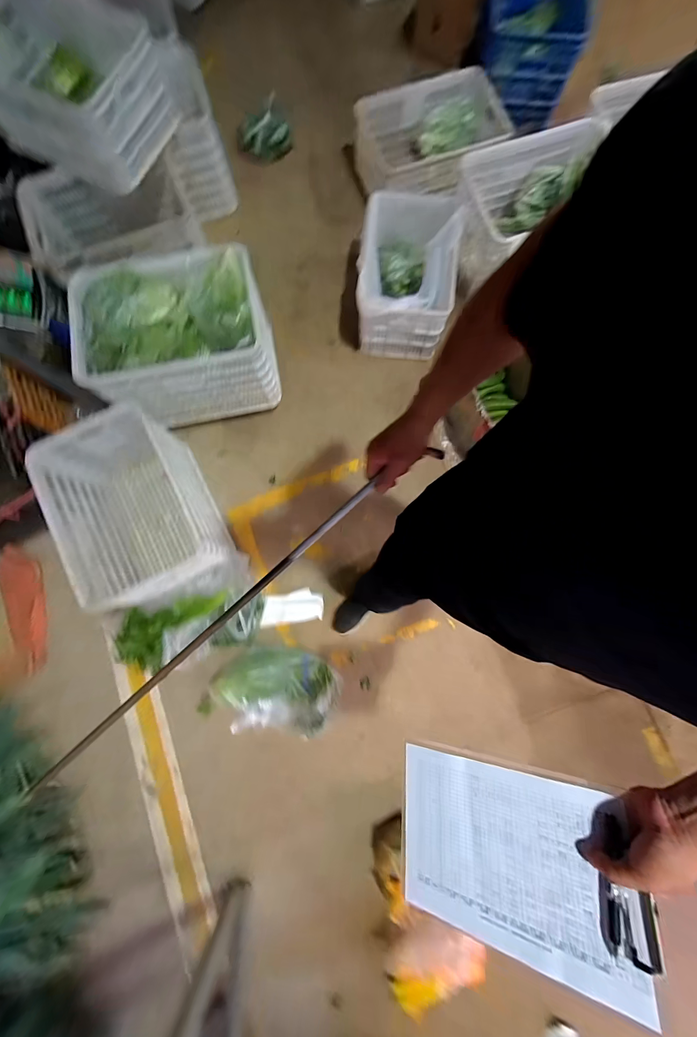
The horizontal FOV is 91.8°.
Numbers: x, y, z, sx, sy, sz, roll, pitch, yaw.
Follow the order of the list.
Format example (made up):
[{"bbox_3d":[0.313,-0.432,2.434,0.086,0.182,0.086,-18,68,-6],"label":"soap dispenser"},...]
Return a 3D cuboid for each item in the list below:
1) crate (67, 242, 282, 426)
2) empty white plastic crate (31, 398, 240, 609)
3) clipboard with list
[{"bbox_3d":[-0.576,-0.630,1.225,0.563,0.355,0.437,-8,81,2],"label":"crate"},{"bbox_3d":[-0.762,-0.020,1.252,0.446,0.383,0.582,-27,81,-1],"label":"empty white plastic crate"},{"bbox_3d":[0.216,0.456,0.464,0.294,0.015,0.213,-7,68,31],"label":"clipboard with list"}]

